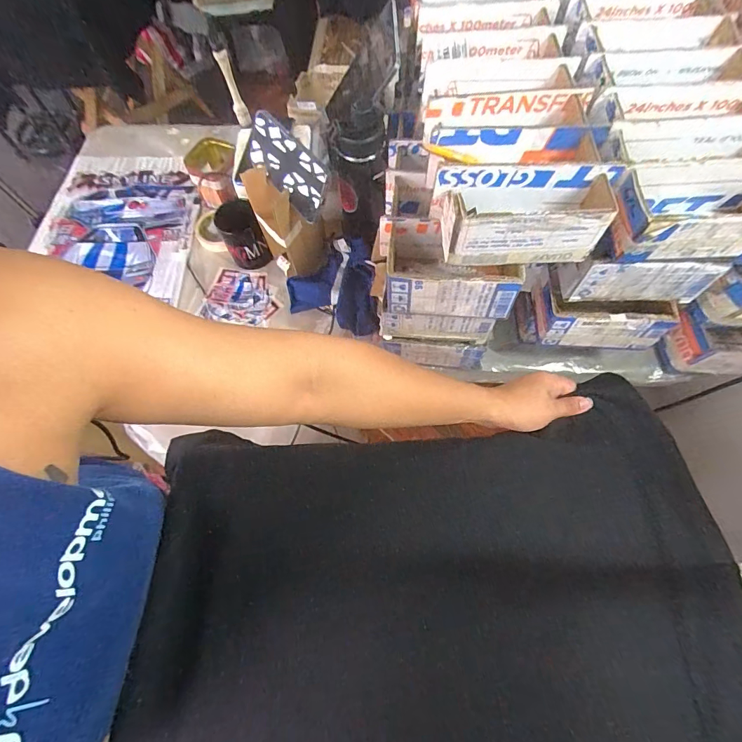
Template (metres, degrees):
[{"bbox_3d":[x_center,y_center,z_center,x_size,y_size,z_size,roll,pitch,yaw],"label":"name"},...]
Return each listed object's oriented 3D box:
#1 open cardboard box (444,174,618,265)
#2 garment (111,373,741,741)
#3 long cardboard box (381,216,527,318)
[{"bbox_3d":[0.165,-0.163,0.423,0.176,0.073,0.068,-2,66,1],"label":"open cardboard box"},{"bbox_3d":[0.062,0.299,0.403,0.632,0.042,0.508,-4,66,0],"label":"garment"},{"bbox_3d":[0.093,-0.127,0.504,0.168,0.081,0.097,4,66,4],"label":"long cardboard box"}]

